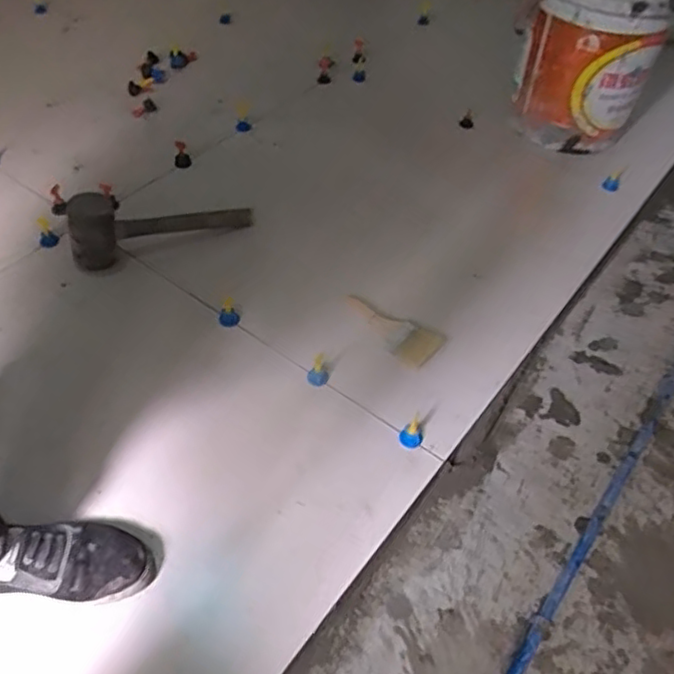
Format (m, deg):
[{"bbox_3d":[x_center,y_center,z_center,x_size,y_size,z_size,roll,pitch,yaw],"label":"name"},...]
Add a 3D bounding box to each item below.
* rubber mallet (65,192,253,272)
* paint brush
[{"bbox_3d":[-0.319,-0.203,1.193,0.324,0.100,0.108,-11,57,-26],"label":"rubber mallet"},{"bbox_3d":[0.086,-0.016,1.097,0.181,0.023,0.078,33,55,23],"label":"paint brush"}]

